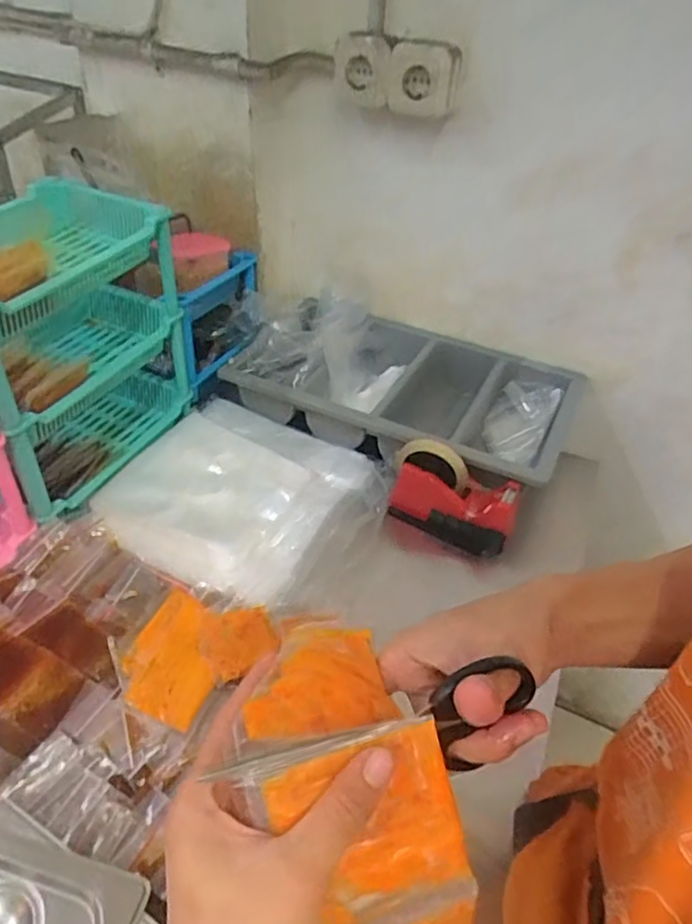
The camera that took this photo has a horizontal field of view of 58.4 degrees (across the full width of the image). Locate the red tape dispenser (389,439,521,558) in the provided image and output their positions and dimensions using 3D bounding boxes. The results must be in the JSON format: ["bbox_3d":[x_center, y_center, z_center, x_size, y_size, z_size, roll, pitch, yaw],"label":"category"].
[{"bbox_3d":[0.136,0.049,0.802,0.162,0.108,0.065,18,43,15],"label":"red tape dispenser"}]

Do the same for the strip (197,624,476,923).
[{"bbox_3d":[-0.006,0.141,0.285,0.086,0.058,0.149,-11,46,-19],"label":"strip"}]

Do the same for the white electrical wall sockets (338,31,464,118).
[{"bbox_3d":[0.068,-0.513,0.824,0.161,0.086,0.037,18,44,11],"label":"white electrical wall sockets"}]

